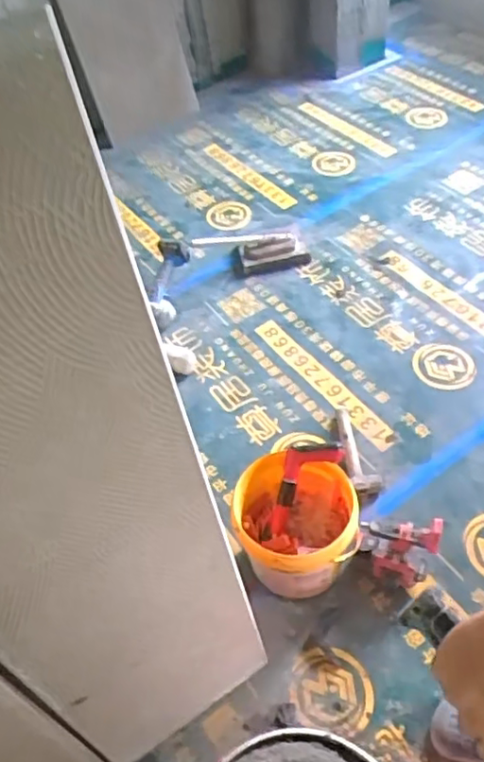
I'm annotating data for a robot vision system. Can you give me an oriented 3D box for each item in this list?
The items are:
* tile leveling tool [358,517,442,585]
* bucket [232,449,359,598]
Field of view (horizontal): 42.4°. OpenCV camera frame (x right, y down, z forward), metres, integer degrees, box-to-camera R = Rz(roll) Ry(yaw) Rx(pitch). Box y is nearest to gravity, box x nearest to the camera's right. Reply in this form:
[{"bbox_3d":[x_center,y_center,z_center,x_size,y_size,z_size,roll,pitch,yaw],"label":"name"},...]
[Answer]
[{"bbox_3d":[0.315,0.345,1.272,0.150,0.212,0.065,10,53,16],"label":"tile leveling tool"},{"bbox_3d":[0.112,0.314,1.299,0.230,0.237,0.225,-4,50,5],"label":"bucket"}]

